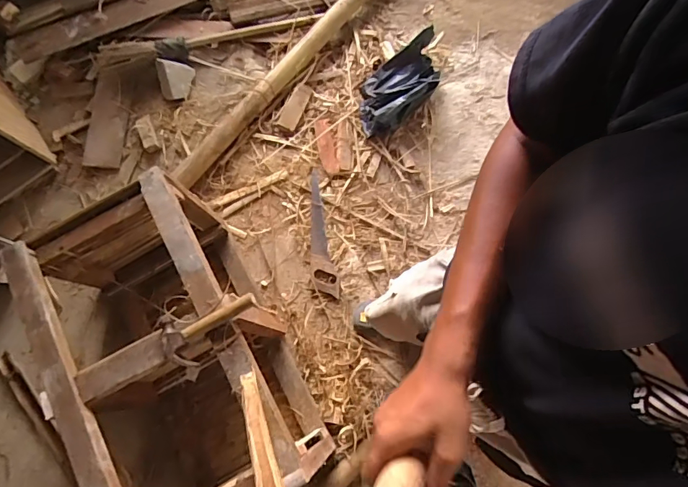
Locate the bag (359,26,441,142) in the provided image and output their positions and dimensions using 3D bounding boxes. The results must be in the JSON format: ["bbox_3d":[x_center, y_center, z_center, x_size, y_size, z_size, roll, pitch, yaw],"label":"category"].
[{"bbox_3d":[0.194,-0.554,1.589,0.409,0.109,0.217,-43,78,-8],"label":"bag"}]

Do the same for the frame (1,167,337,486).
[{"bbox_3d":[-0.404,0.280,1.177,0.461,0.486,0.763,-31,76,-5],"label":"frame"}]

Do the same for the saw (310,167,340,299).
[{"bbox_3d":[-0.080,-0.038,1.485,0.081,0.018,0.424,-9,75,2],"label":"saw"}]

